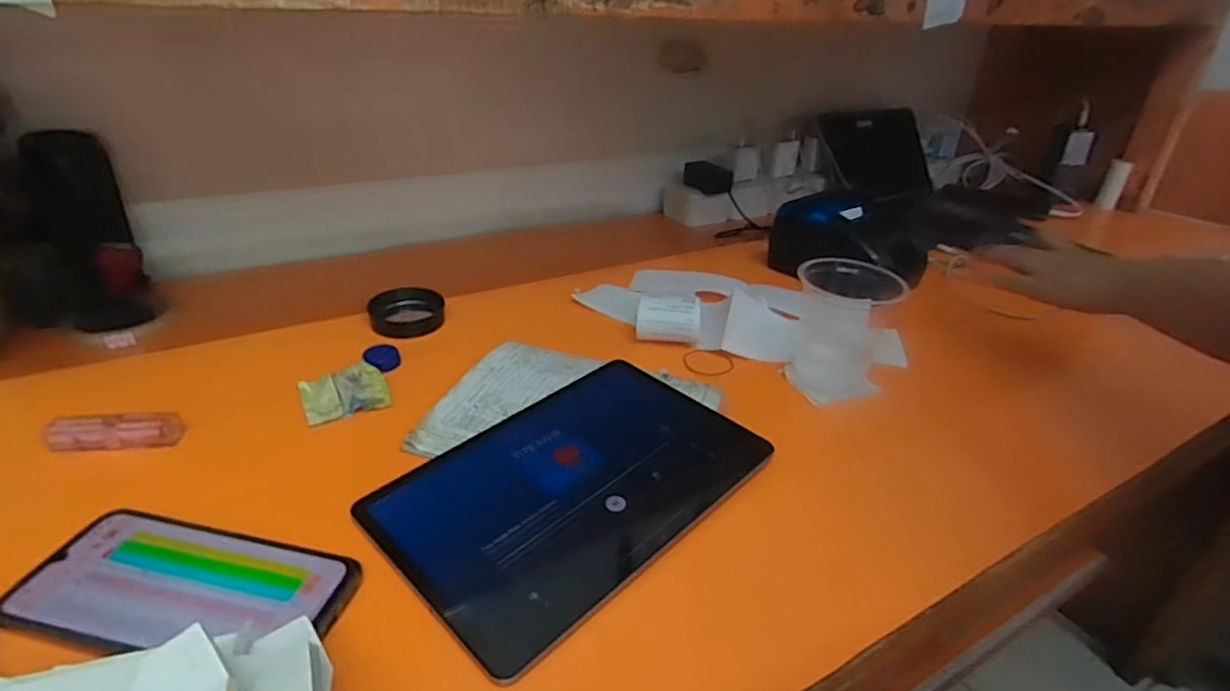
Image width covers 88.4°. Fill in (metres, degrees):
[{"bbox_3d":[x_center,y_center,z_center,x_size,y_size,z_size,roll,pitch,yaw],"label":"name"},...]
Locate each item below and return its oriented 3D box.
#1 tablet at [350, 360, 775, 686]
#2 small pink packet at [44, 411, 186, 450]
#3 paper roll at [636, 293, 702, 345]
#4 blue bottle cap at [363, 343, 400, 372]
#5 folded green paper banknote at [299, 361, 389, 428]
[{"bbox_3d":[-0.030,0.089,0.439,0.247,0.012,0.170,-25,39,-39],"label":"tablet"},{"bbox_3d":[-0.363,0.062,0.460,0.084,0.019,0.022,-4,30,-10],"label":"small pink packet"},{"bbox_3d":[0.052,-0.023,0.614,0.061,0.048,0.042,4,29,3],"label":"paper roll"},{"bbox_3d":[-0.208,0.010,0.567,0.030,0.013,0.036,-12,32,-23],"label":"blue bottle cap"},{"bbox_3d":[-0.226,0.036,0.526,0.064,0.008,0.066,-15,33,-27],"label":"folded green paper banknote"}]

